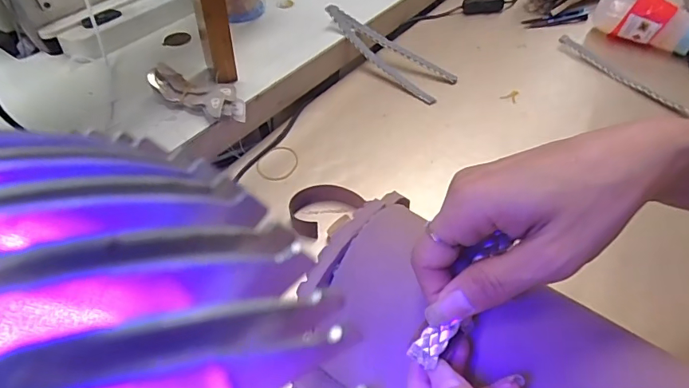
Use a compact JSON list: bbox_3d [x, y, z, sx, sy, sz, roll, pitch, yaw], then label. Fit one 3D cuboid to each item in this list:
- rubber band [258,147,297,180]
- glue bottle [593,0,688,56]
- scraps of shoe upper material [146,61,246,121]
[{"bbox_3d":[-0.070,-0.034,0.482,0.042,0.004,0.048,7,48,7],"label":"rubber band"},{"bbox_3d":[0.404,-0.226,0.600,0.049,0.058,0.143,-36,56,-27],"label":"glue bottle"},{"bbox_3d":[-0.158,-0.107,0.496,0.113,0.030,0.045,26,52,18],"label":"scraps of shoe upper material"}]

